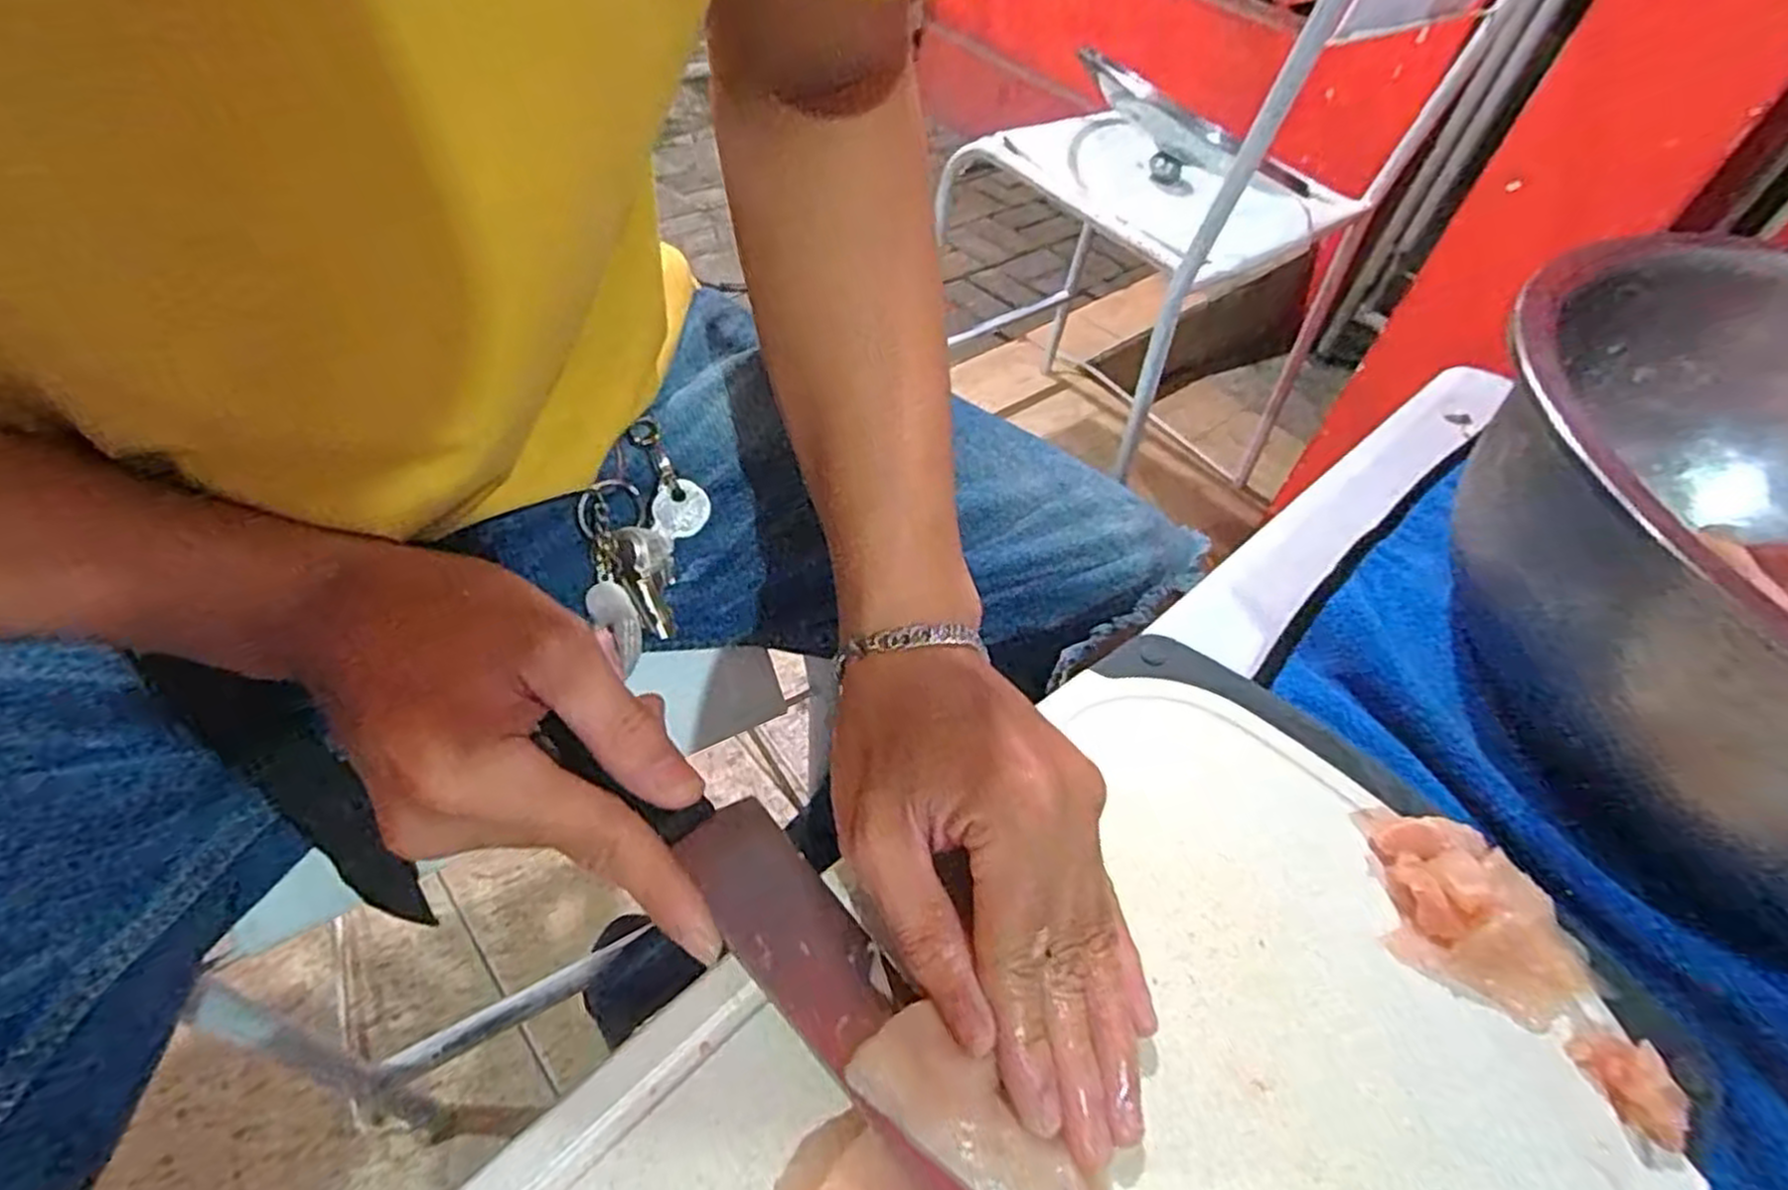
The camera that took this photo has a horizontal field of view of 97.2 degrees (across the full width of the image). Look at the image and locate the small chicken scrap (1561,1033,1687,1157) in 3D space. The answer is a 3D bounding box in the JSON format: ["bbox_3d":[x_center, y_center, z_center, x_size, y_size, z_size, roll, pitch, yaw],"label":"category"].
[{"bbox_3d":[0.223,0.147,0.237,0.019,0.009,0.030,-11,52,-16],"label":"small chicken scrap"}]

